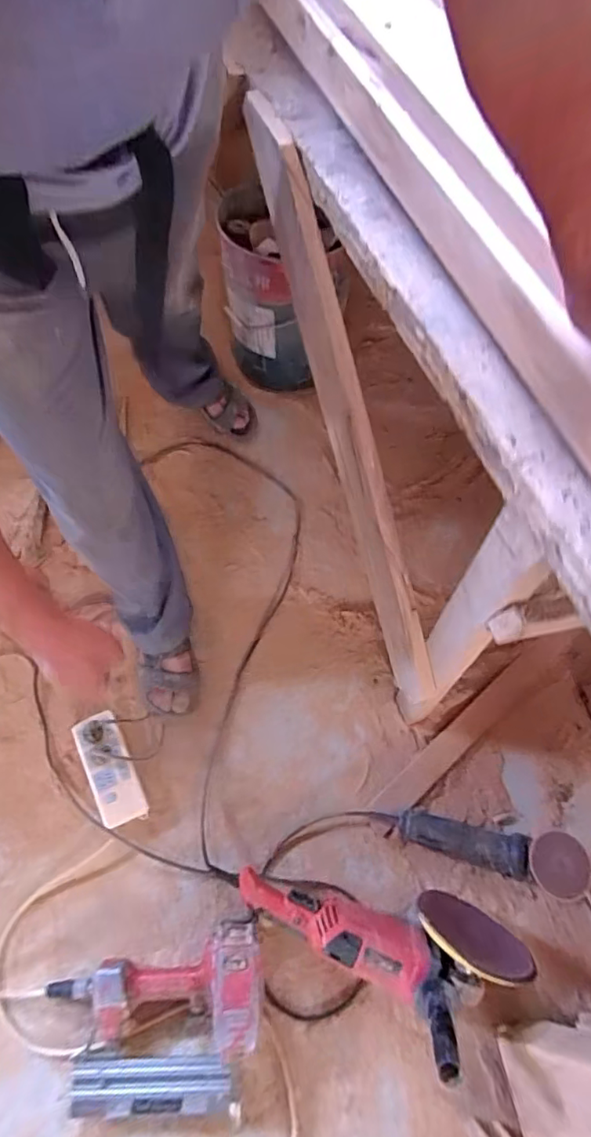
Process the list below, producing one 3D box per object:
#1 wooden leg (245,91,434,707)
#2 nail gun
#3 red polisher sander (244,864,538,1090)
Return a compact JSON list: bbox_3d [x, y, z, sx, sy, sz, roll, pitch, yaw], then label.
[{"bbox_3d":[0.072,-0.210,0.795,0.036,0.112,0.858,-18,99,-13],"label":"wooden leg"},{"bbox_3d":[-0.189,0.668,0.780,0.296,0.090,0.201,-11,63,-10],"label":"nail gun"},{"bbox_3d":[0.127,0.557,0.776,0.436,0.155,0.183,12,63,3],"label":"red polisher sander"}]

